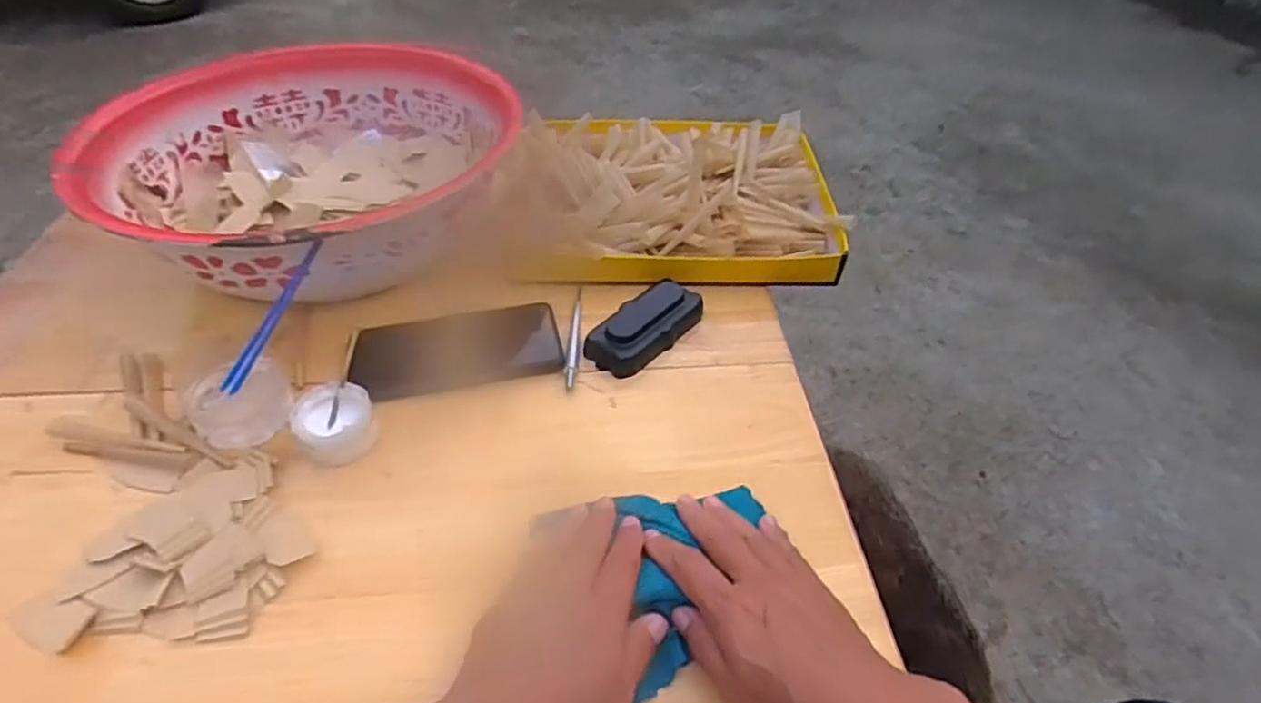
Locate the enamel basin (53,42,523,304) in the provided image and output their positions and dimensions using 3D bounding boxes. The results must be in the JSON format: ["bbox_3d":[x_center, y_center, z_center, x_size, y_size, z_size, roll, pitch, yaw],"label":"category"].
[{"bbox_3d":[-0.286,-0.170,0.606,0.322,0.097,0.339,1,47,-1],"label":"enamel basin"}]

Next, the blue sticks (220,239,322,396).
[{"bbox_3d":[-0.254,-0.026,0.472,0.013,0.012,0.121,22,78,17],"label":"blue sticks"}]

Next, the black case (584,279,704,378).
[{"bbox_3d":[0.012,-0.022,0.547,0.049,0.020,0.106,31,53,24],"label":"black case"}]

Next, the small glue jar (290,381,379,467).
[{"bbox_3d":[-0.201,0.050,0.455,0.049,0.030,0.053,1,47,-1],"label":"small glue jar"}]

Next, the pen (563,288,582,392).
[{"bbox_3d":[-0.045,-0.013,0.544,0.009,0.007,0.107,3,47,0],"label":"pen"}]

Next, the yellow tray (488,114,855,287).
[{"bbox_3d":[0.035,-0.164,0.651,0.323,0.036,0.253,-1,47,-3],"label":"yellow tray"}]

